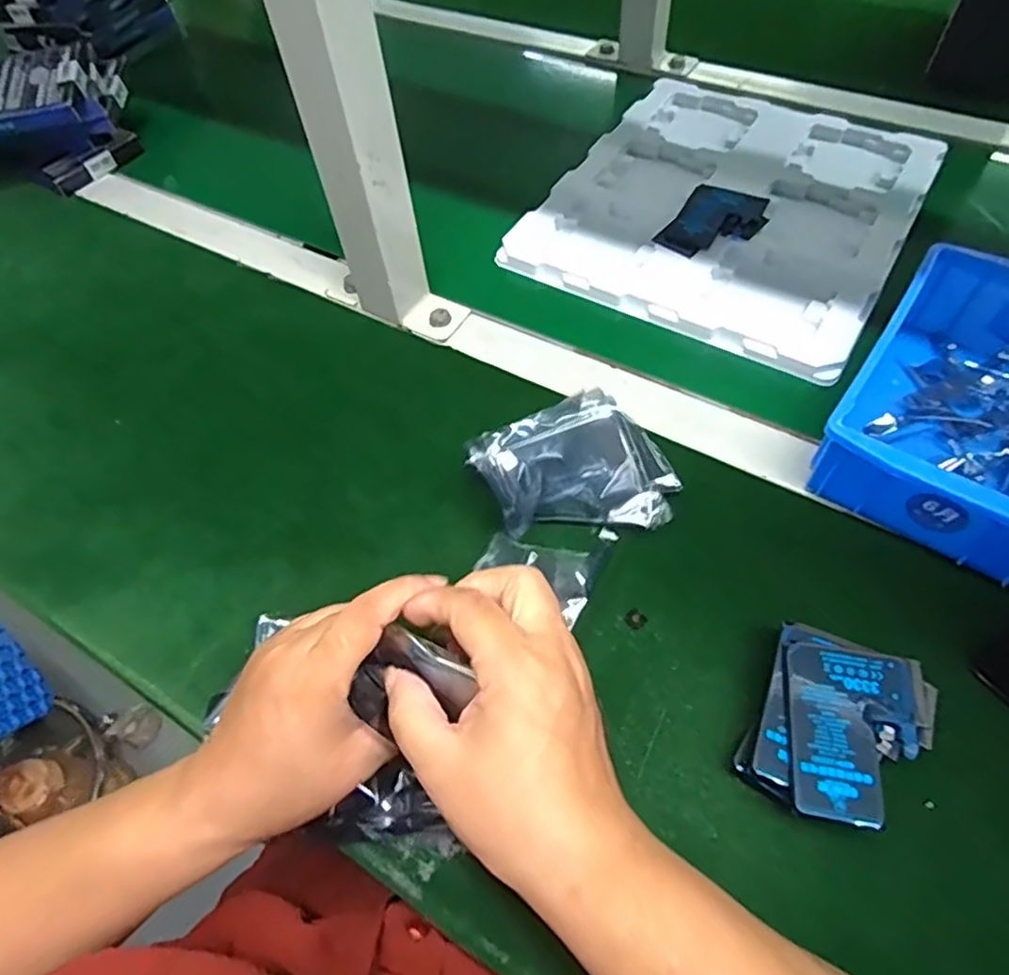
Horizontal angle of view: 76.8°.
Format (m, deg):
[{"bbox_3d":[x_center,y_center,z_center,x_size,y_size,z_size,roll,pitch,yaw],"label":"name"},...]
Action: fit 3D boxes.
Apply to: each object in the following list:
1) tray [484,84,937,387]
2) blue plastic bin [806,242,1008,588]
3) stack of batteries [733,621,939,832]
[{"bbox_3d":[0.193,-0.250,0.541,0.274,0.016,0.318,27,63,19],"label":"tray"},{"bbox_3d":[0.283,-0.050,0.378,0.127,0.063,0.194,31,65,21],"label":"blue plastic bin"},{"bbox_3d":[0.153,0.115,0.297,0.070,0.036,0.083,23,62,17],"label":"stack of batteries"}]

